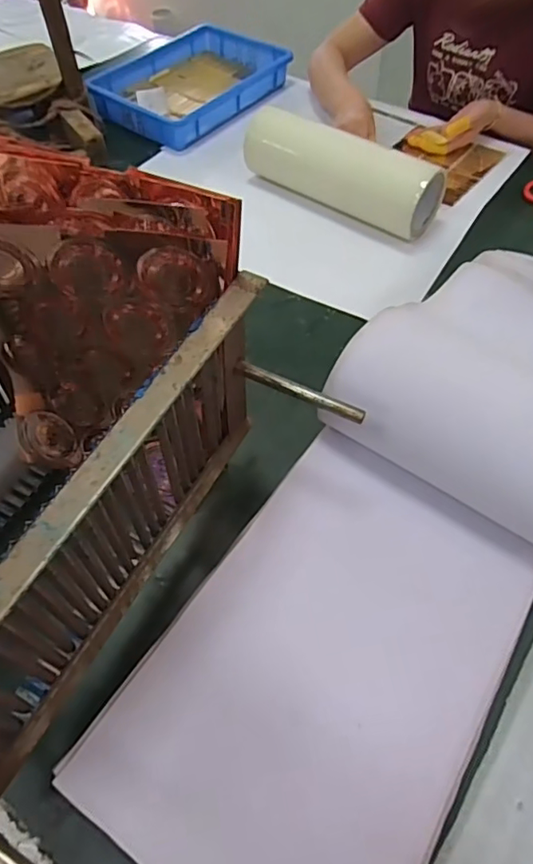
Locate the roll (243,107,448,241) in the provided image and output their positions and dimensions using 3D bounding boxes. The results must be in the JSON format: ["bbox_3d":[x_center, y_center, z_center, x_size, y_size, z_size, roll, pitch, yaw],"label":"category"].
[{"bbox_3d":[0.116,-0.406,0.835,0.317,0.102,0.087,34,62,23],"label":"roll"}]

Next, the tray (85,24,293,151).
[{"bbox_3d":[-0.154,-0.698,1.076,0.284,0.061,0.373,30,61,21],"label":"tray"}]

